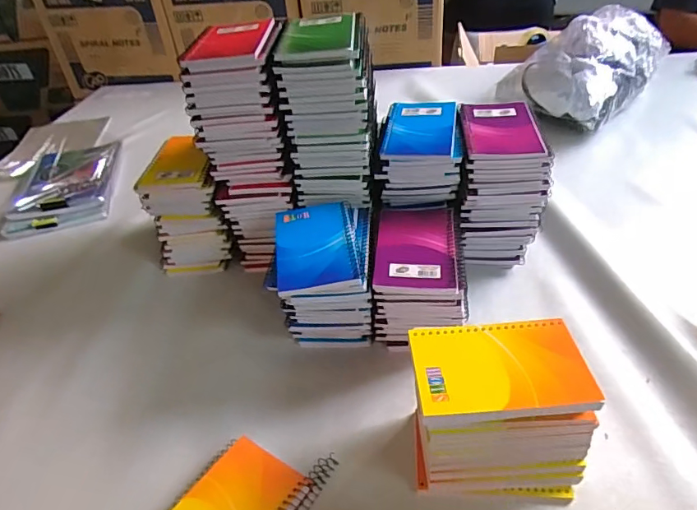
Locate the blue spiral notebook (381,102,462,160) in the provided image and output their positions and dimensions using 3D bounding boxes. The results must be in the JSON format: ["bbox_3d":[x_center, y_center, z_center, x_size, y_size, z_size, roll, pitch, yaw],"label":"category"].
[{"bbox_3d":[0.090,-0.153,0.565,0.089,0.014,0.129,3,41,11],"label":"blue spiral notebook"}]

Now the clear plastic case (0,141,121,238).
[{"bbox_3d":[-0.508,-0.130,0.838,0.173,0.031,0.246,-15,40,-10],"label":"clear plastic case"}]

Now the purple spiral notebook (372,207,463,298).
[{"bbox_3d":[0.073,-0.006,0.496,0.082,0.013,0.133,1,40,9],"label":"purple spiral notebook"}]

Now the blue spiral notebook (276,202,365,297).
[{"bbox_3d":[-0.033,-0.011,0.494,0.083,0.011,0.129,-8,40,-2],"label":"blue spiral notebook"}]

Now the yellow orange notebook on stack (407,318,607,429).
[{"bbox_3d":[0.116,0.087,0.365,0.127,0.011,0.083,-5,40,1],"label":"yellow orange notebook on stack"}]

